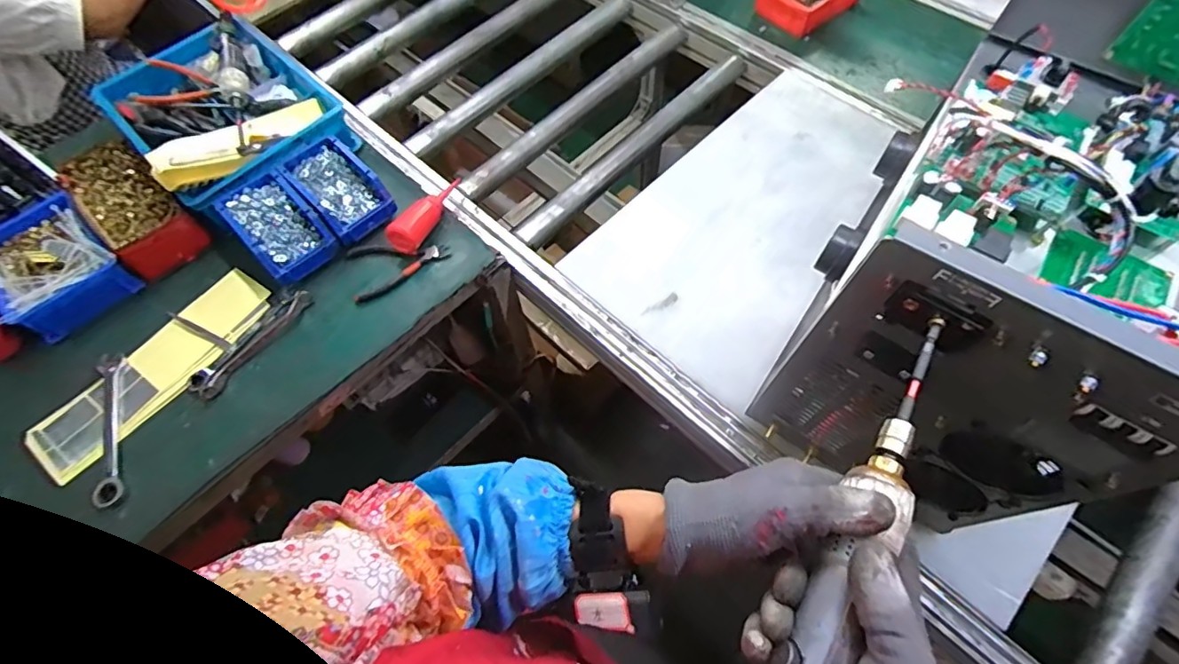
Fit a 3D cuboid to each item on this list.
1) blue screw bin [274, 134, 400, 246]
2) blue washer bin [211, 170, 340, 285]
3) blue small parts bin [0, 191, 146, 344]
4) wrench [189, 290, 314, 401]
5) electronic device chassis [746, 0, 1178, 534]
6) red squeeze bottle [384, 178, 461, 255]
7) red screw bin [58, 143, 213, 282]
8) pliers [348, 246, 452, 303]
[{"bbox_3d":[-0.396,-0.228,0.869,0.109,0.057,0.163,-42,67,-17],"label":"blue screw bin"},{"bbox_3d":[-0.475,-0.161,0.834,0.108,0.063,0.160,-42,68,-17],"label":"blue washer bin"},{"bbox_3d":[-0.809,-0.100,0.832,0.201,0.073,0.154,38,70,20],"label":"blue small parts bin"},{"bbox_3d":[-0.476,0.014,0.781,0.046,0.015,0.191,30,68,17],"label":"wrench"},{"bbox_3d":[0.429,-0.087,0.564,0.263,0.338,0.472,31,68,18],"label":"electronic device chassis"},{"bbox_3d":[-0.251,-0.191,0.859,0.045,0.048,0.175,17,50,12],"label":"red squeeze bottle"},{"bbox_3d":[-0.724,-0.197,0.873,0.246,0.067,0.119,40,71,21],"label":"red screw bin"},{"bbox_3d":[-0.288,-0.102,0.834,0.144,0.020,0.094,-15,62,-4],"label":"pliers"}]

